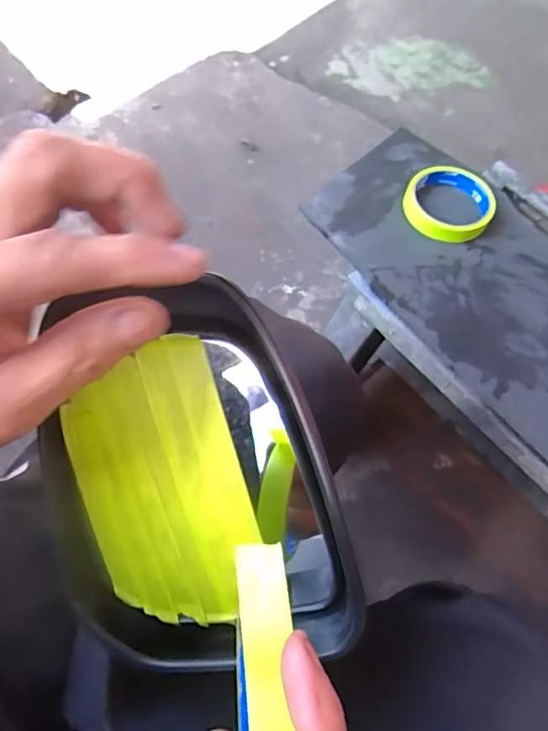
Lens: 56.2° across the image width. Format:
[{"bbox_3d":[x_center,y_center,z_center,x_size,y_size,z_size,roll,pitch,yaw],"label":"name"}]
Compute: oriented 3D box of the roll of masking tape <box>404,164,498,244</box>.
[{"bbox_3d":[0.181,-0.171,0.534,0.089,0.019,0.088,2,67,-4],"label":"roll of masking tape"}]

